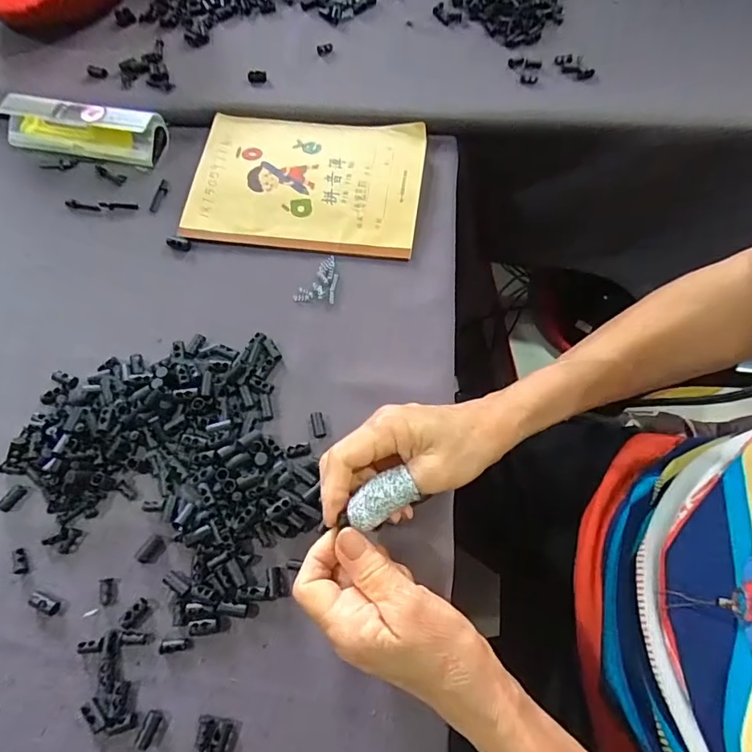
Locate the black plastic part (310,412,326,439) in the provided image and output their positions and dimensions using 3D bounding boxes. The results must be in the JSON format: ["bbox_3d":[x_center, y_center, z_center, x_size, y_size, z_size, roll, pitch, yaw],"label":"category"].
[{"bbox_3d":[-0.043,0.035,0.354,0.009,0.005,0.020,-13,68,-3],"label":"black plastic part"}]

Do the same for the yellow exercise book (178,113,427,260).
[{"bbox_3d":[-0.064,-0.180,0.437,0.204,0.006,0.140,7,68,5],"label":"yellow exercise book"}]

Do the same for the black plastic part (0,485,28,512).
[{"bbox_3d":[-0.257,0.086,0.339,0.009,0.004,0.020,32,72,14],"label":"black plastic part"}]

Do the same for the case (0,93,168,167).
[{"bbox_3d":[-0.282,-0.238,0.463,0.153,0.034,0.043,10,68,7],"label":"case"}]

